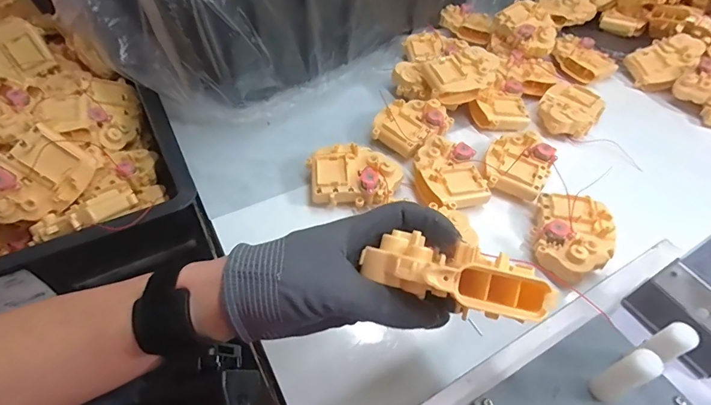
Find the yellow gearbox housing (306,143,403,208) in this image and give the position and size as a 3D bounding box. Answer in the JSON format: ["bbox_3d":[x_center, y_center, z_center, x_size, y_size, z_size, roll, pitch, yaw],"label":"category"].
[{"bbox_3d":[0.000,-0.026,0.433,0.097,0.033,0.076,2,49,-1],"label":"yellow gearbox housing"}]

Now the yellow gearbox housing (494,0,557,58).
[{"bbox_3d":[0.266,-0.266,0.624,0.070,0.050,0.101,-20,53,-19],"label":"yellow gearbox housing"}]

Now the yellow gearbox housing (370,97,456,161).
[{"bbox_3d":[0.070,-0.097,0.510,0.076,0.039,0.094,33,55,23],"label":"yellow gearbox housing"}]

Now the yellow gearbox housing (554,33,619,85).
[{"bbox_3d":[0.361,-0.226,0.637,0.067,0.034,0.090,-34,59,-28],"label":"yellow gearbox housing"}]

